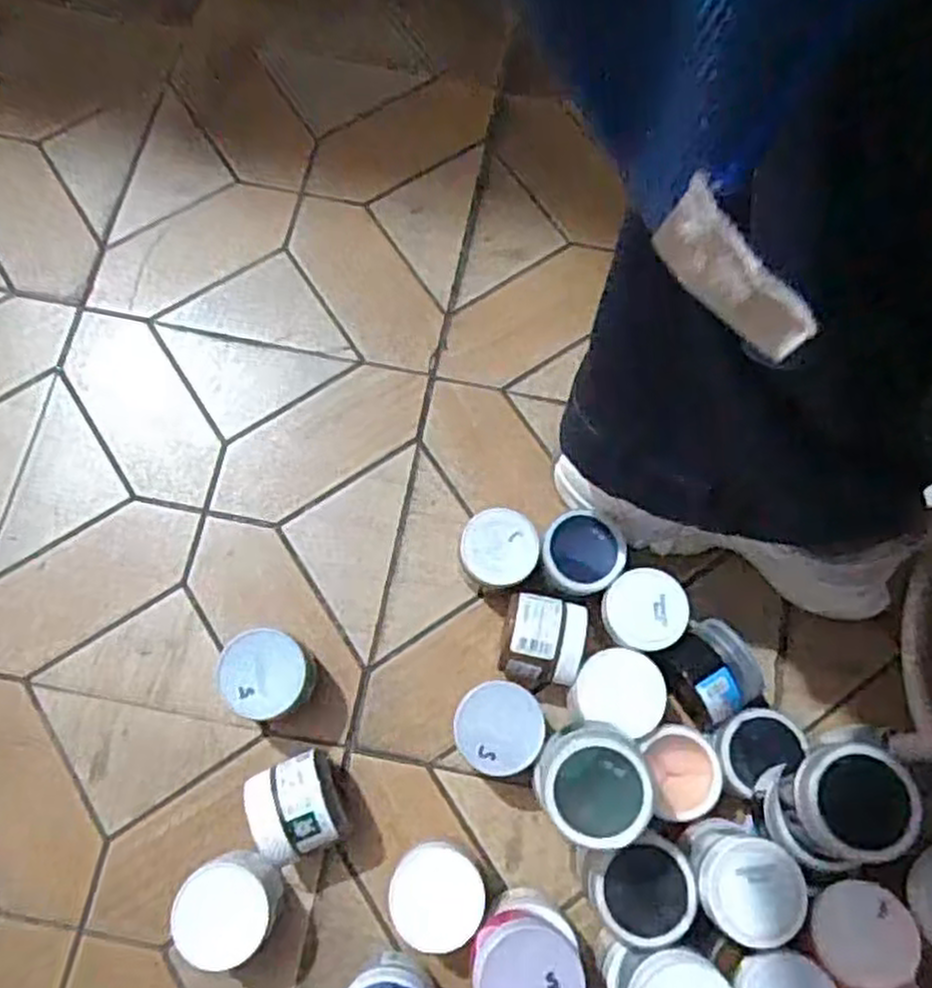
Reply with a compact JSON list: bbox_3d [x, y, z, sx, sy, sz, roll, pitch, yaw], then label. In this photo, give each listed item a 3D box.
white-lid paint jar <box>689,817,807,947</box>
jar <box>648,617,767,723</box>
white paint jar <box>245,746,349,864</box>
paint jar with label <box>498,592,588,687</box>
[{"bbox_3d":[0.166,0.235,0.474,0.054,0.061,0.057,1,74,-2],"label":"white-lid paint jar"},{"bbox_3d":[0.172,0.128,0.561,0.061,0.057,0.067,1,74,-2],"label":"jar"},{"bbox_3d":[-0.112,0.211,0.526,0.058,0.058,0.062,-22,76,-8],"label":"white paint jar"},{"bbox_3d":[0.055,0.105,0.568,0.056,0.056,0.059,12,74,2],"label":"paint jar with label"}]

